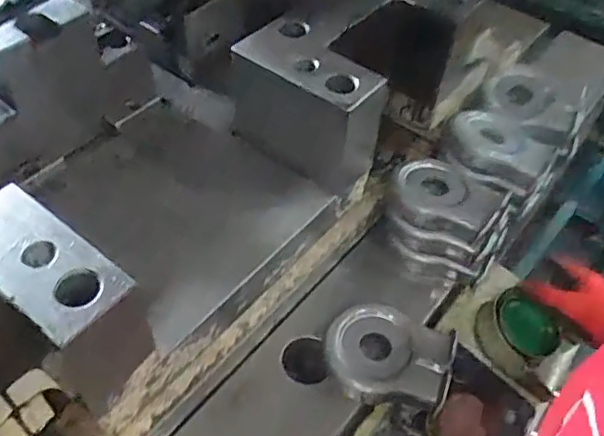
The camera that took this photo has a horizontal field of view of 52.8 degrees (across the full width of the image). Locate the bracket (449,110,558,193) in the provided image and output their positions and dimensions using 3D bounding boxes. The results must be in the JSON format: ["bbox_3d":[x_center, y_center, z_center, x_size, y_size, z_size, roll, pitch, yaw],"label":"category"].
[{"bbox_3d":[0.238,-0.084,0.738,0.120,0.041,0.102,25,52,18],"label":"bracket"}]

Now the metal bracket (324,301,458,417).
[{"bbox_3d":[0.087,0.139,0.615,0.125,0.046,0.100,18,51,12],"label":"metal bracket"}]

